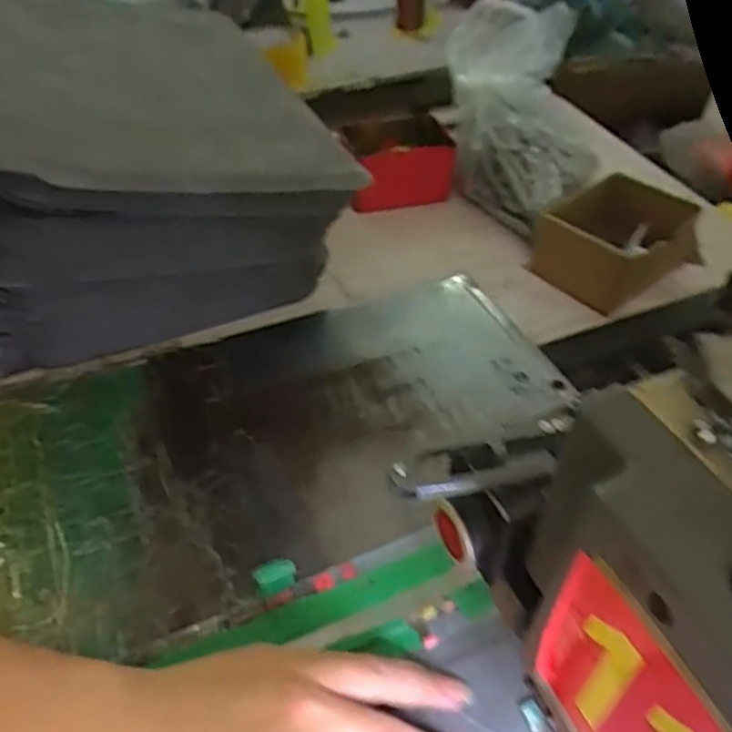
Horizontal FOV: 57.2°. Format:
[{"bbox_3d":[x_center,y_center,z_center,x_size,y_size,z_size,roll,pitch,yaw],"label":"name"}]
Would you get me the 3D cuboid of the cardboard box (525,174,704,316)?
[{"bbox_3d":[0.221,-0.116,0.615,0.125,0.064,0.097,-27,50,-25],"label":"cardboard box"}]

